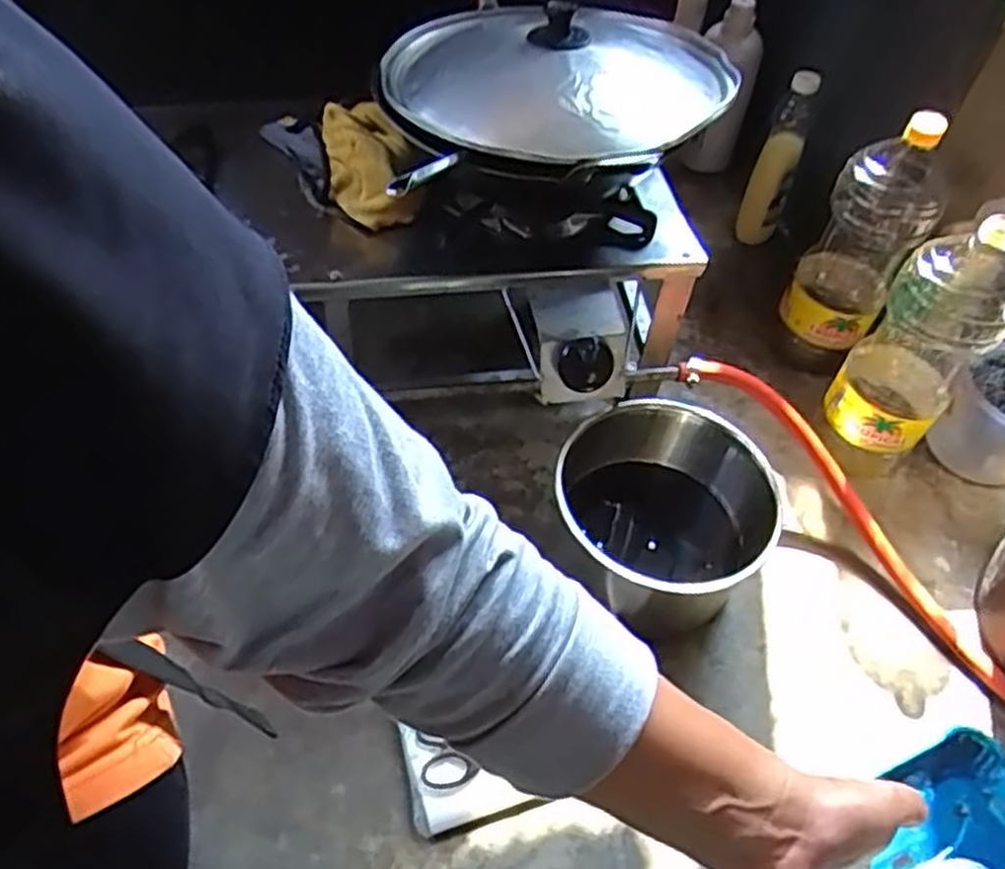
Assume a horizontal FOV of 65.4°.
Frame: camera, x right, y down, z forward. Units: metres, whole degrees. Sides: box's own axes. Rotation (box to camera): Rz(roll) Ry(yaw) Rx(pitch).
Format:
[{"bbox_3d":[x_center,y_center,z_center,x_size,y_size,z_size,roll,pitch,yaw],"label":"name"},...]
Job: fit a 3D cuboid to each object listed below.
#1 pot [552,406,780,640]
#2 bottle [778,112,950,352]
[{"bbox_3d":[0.143,0.076,0.727,0.174,0.131,0.184,2,52,-3],"label":"pot"},{"bbox_3d":[0.385,-0.214,0.823,0.098,0.258,0.095,28,55,17],"label":"bottle"}]

